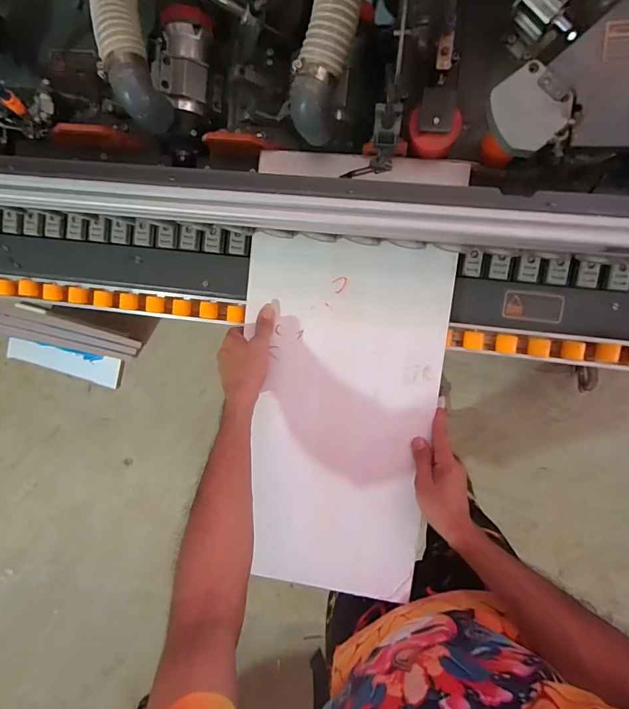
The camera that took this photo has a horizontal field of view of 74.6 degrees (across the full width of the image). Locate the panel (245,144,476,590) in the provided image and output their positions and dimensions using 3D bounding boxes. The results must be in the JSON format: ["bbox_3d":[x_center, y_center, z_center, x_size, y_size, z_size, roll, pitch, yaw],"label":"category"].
[{"bbox_3d":[0.041,0.036,0.596,0.277,0.024,0.620,5,95,8],"label":"panel"}]

